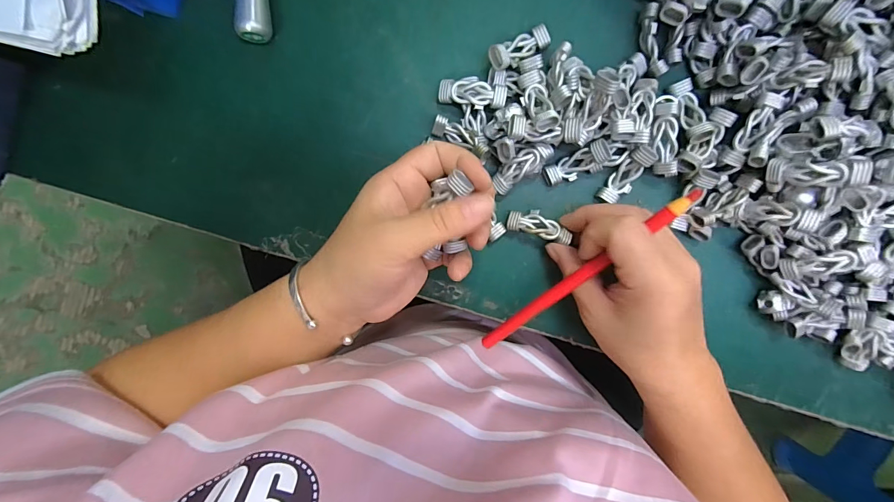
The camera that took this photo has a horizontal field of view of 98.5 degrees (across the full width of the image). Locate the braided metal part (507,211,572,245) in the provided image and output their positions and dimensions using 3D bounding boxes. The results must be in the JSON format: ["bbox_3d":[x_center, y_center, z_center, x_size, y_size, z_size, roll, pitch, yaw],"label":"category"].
[{"bbox_3d":[0.065,-0.017,0.273,0.045,0.006,0.014,18,98,9],"label":"braided metal part"}]

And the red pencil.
[{"bbox_3d":[0.082,0.019,0.252,0.009,0.008,0.171,43,121,-5],"label":"red pencil"}]

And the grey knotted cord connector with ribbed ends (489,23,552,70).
[{"bbox_3d":[0.048,-0.136,0.257,0.044,0.009,0.016,-32,97,-13],"label":"grey knotted cord connector with ribbed ends"}]

